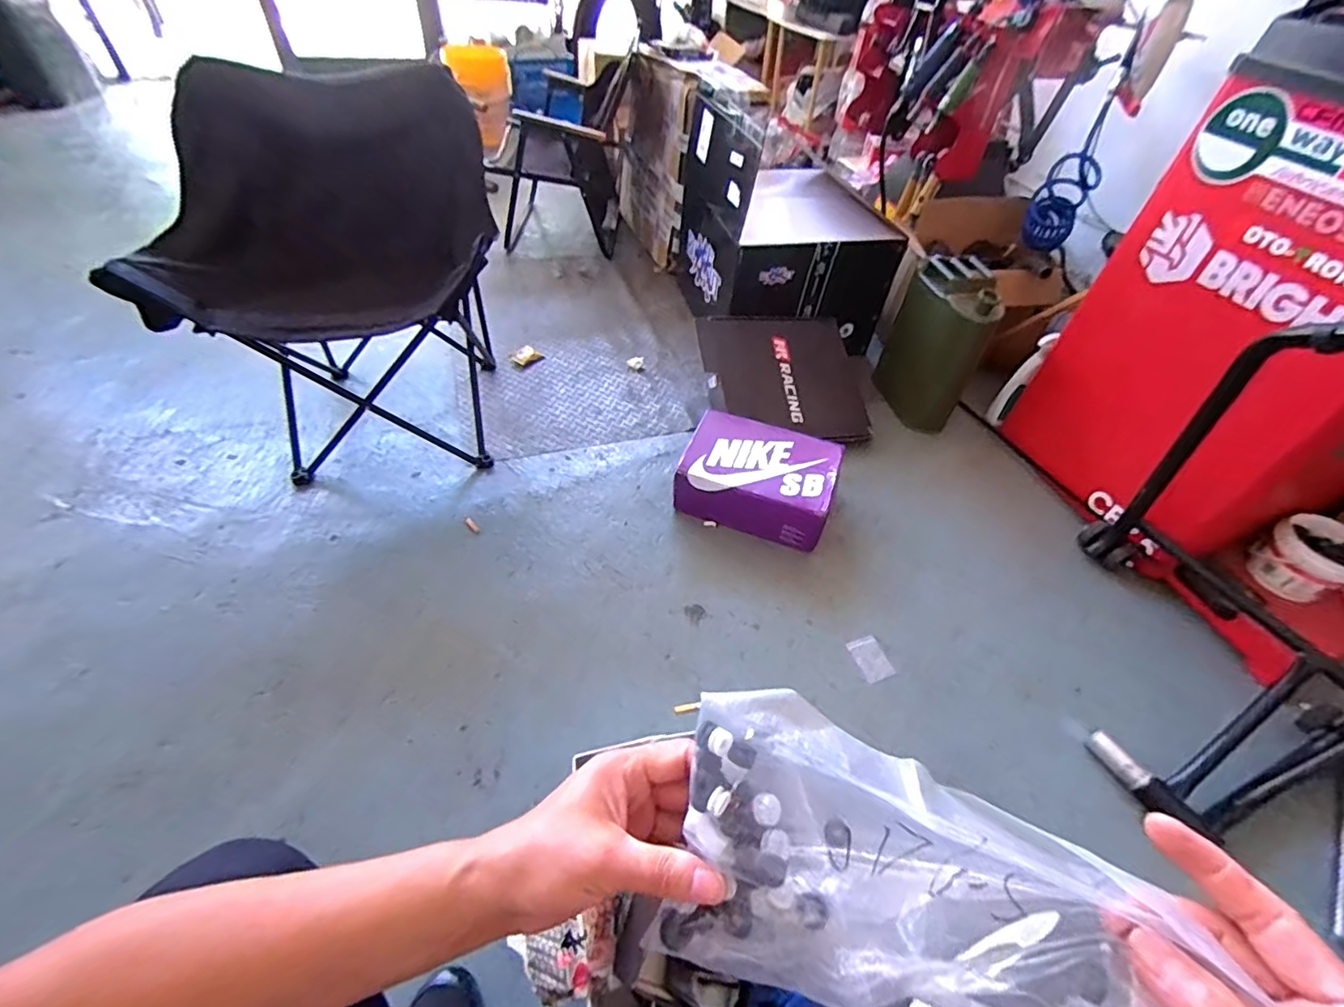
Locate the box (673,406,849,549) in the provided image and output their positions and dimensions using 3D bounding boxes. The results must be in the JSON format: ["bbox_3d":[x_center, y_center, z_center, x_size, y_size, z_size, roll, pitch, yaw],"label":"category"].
[{"bbox_3d":[0.187,-0.054,1.223,0.314,0.127,0.232,19,49,11],"label":"box"}]

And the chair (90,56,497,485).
[{"bbox_3d":[-0.652,-0.453,1.181,0.586,0.634,0.529,-6,49,-11],"label":"chair"}]

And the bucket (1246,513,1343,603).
[{"bbox_3d":[1.198,0.110,1.074,0.136,0.135,0.136,-18,53,-16],"label":"bucket"}]

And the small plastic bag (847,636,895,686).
[{"bbox_3d":[0.361,0.282,1.024,0.061,0.004,0.080,-13,53,-18],"label":"small plastic bag"}]

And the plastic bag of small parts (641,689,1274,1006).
[{"bbox_3d":[0.111,0.205,0.270,0.253,0.050,0.145,23,85,18],"label":"plastic bag of small parts"}]

